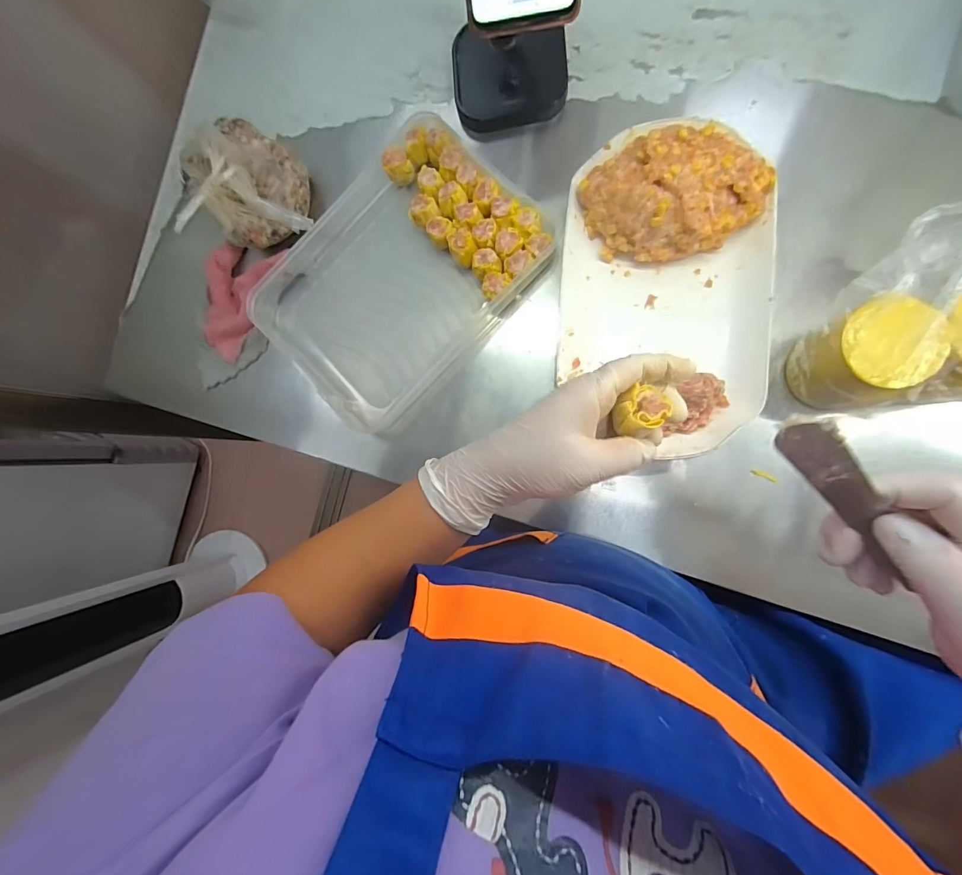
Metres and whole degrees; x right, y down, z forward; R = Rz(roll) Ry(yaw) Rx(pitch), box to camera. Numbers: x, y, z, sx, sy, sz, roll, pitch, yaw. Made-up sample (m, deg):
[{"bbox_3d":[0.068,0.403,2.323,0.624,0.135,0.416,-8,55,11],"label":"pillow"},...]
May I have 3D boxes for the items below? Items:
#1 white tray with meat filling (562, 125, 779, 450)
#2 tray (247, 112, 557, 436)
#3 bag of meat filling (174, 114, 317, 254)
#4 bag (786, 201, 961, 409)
[{"bbox_3d":[0.177,-0.146,0.412,0.191,0.065,0.309,4,89,10],"label":"white tray with meat filling"},{"bbox_3d":[-0.097,-0.179,0.470,0.304,0.036,0.233,-44,82,6],"label":"tray"},{"bbox_3d":[-0.271,-0.290,0.481,0.131,0.079,0.134,-13,86,9],"label":"bag of meat filling"},{"bbox_3d":[0.372,-0.103,0.322,0.169,0.182,0.144,2,88,10],"label":"bag"}]

